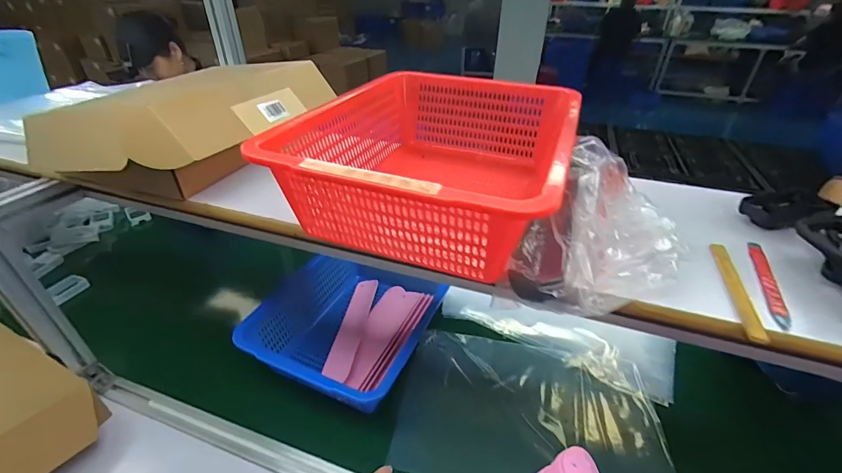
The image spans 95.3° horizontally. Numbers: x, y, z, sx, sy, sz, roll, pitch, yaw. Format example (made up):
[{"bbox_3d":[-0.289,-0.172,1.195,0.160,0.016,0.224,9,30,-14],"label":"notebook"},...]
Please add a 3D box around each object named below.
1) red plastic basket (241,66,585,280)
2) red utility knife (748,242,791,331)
[{"bbox_3d":[0.029,-0.100,0.499,0.312,0.120,0.396,17,38,22],"label":"red plastic basket"},{"bbox_3d":[0.363,0.045,0.401,0.014,0.009,0.150,16,38,21],"label":"red utility knife"}]

